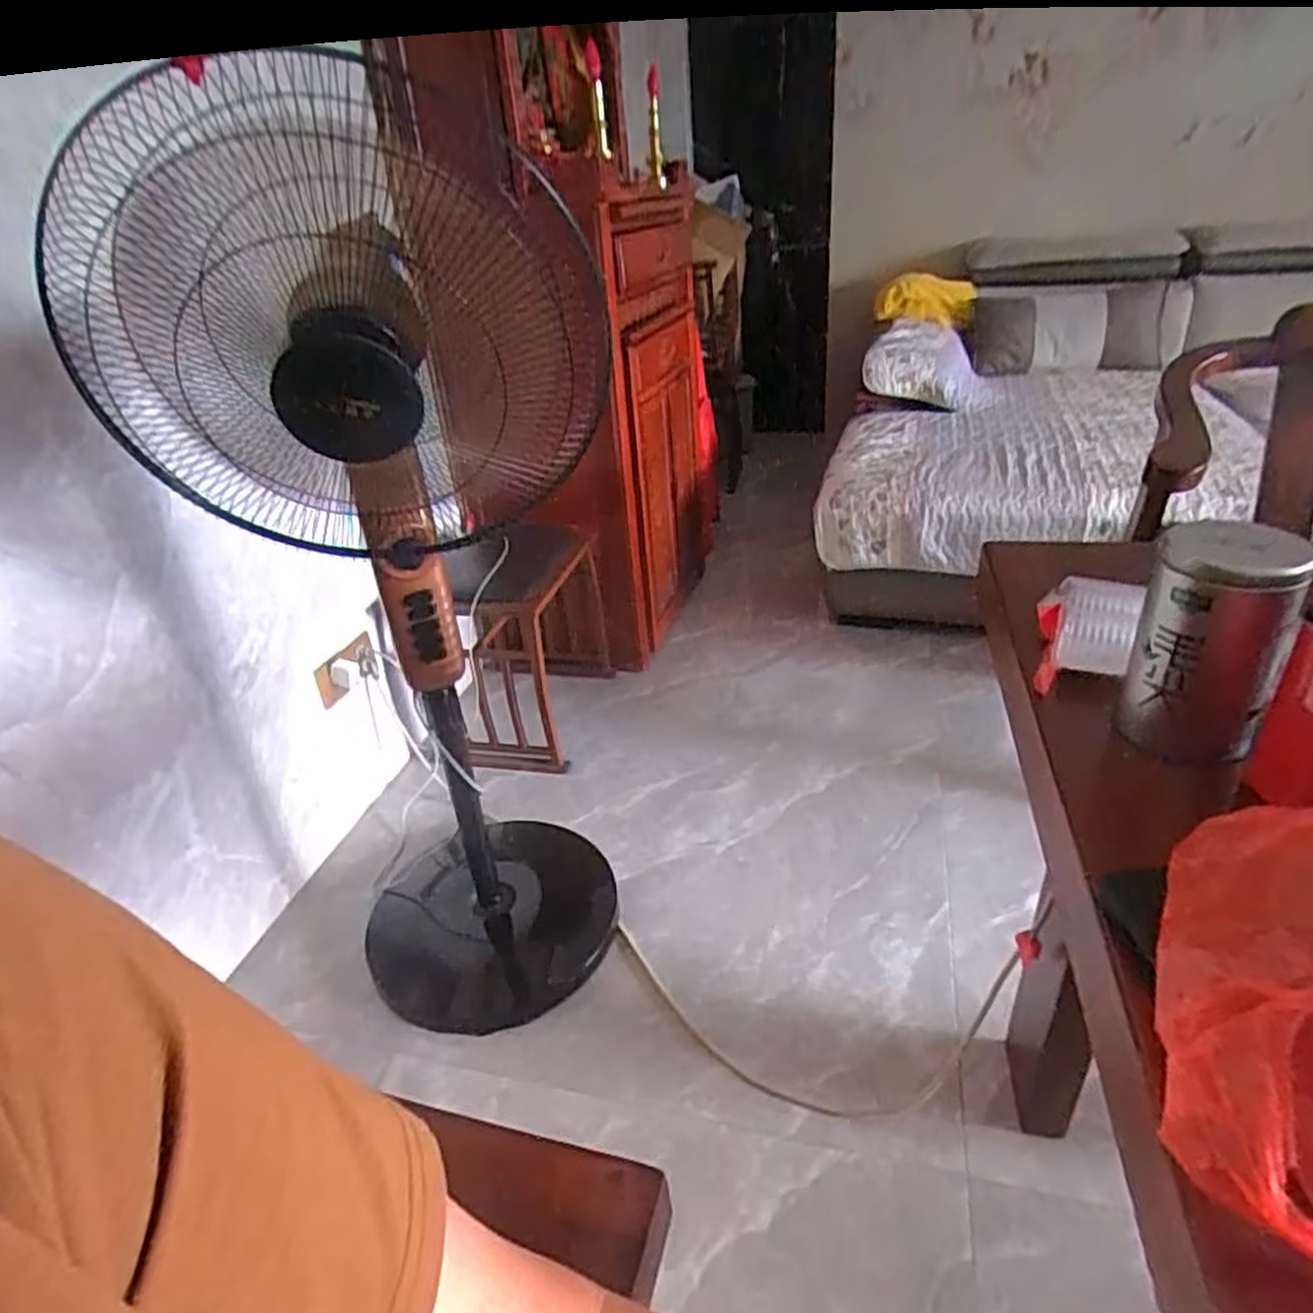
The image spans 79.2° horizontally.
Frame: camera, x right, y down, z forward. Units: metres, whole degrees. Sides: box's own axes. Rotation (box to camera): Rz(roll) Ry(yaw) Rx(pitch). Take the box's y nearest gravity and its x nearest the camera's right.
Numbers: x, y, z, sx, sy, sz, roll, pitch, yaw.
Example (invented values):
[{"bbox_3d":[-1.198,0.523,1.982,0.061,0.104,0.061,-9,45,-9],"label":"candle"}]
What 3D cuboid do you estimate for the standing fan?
[{"bbox_3d":[-0.266,-0.024,1.039,0.474,1.168,0.448,-5,31,1],"label":"standing fan"}]

